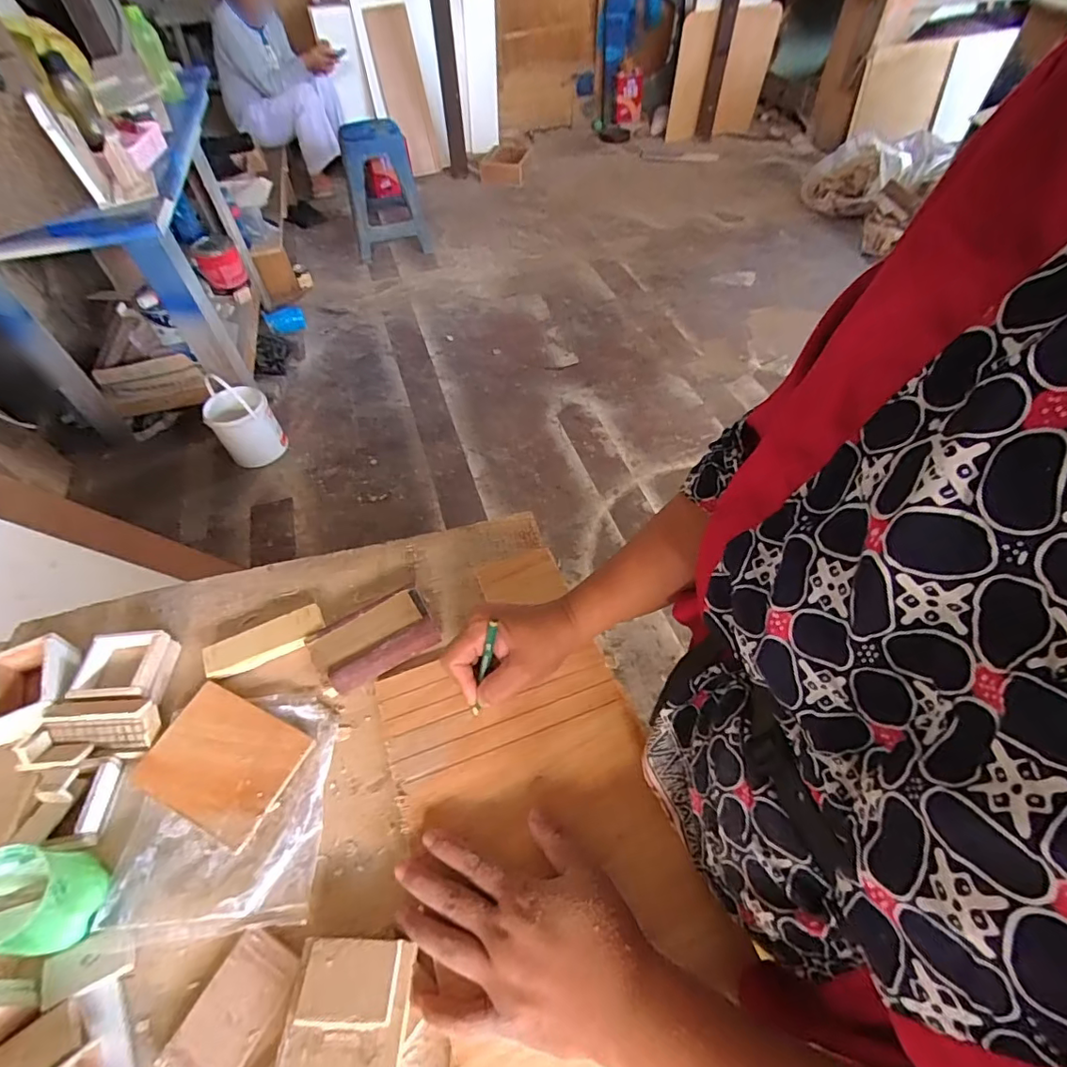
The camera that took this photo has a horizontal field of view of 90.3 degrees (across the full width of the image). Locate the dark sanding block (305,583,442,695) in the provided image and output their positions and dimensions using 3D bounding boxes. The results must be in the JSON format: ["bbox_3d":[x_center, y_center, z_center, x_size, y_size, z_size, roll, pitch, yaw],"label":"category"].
[{"bbox_3d":[-0.144,0.093,0.479,0.104,0.021,0.068,-28,57,-17],"label":"dark sanding block"}]

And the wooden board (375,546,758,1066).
[{"bbox_3d":[0.004,0.212,0.385,0.202,0.016,0.468,-13,51,-5],"label":"wooden board"}]

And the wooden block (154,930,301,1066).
[{"bbox_3d":[-0.185,0.295,0.326,0.047,0.005,0.076,21,57,18],"label":"wooden block"}]

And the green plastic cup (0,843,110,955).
[{"bbox_3d":[-0.319,0.234,0.338,0.054,0.060,0.054,-1,53,2],"label":"green plastic cup"}]

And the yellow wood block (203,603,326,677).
[{"bbox_3d":[-0.243,0.098,0.484,0.101,0.017,0.032,-24,56,-14],"label":"yellow wood block"}]

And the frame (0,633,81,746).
[{"bbox_3d":[-0.429,0.135,0.448,0.063,0.034,0.082,-19,55,-11],"label":"frame"}]

